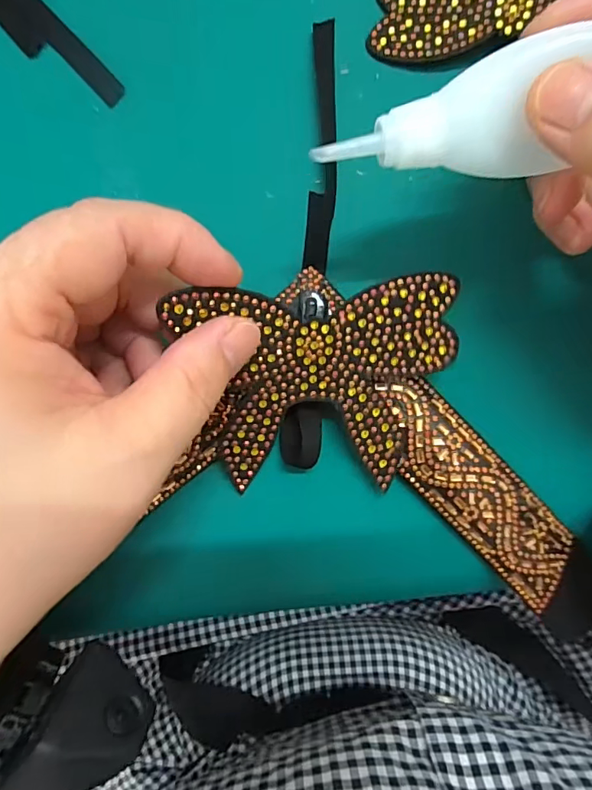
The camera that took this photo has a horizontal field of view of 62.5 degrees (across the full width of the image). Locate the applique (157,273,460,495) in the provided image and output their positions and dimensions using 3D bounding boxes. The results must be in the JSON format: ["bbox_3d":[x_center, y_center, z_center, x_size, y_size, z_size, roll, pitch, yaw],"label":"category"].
[{"bbox_3d":[0.009,-0.003,0.162,0.090,0.009,0.071,-7,116,-7],"label":"applique"}]

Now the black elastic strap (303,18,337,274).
[{"bbox_3d":[0.010,-0.091,0.178,0.010,0.006,0.088,2,92,-1],"label":"black elastic strap"}]

